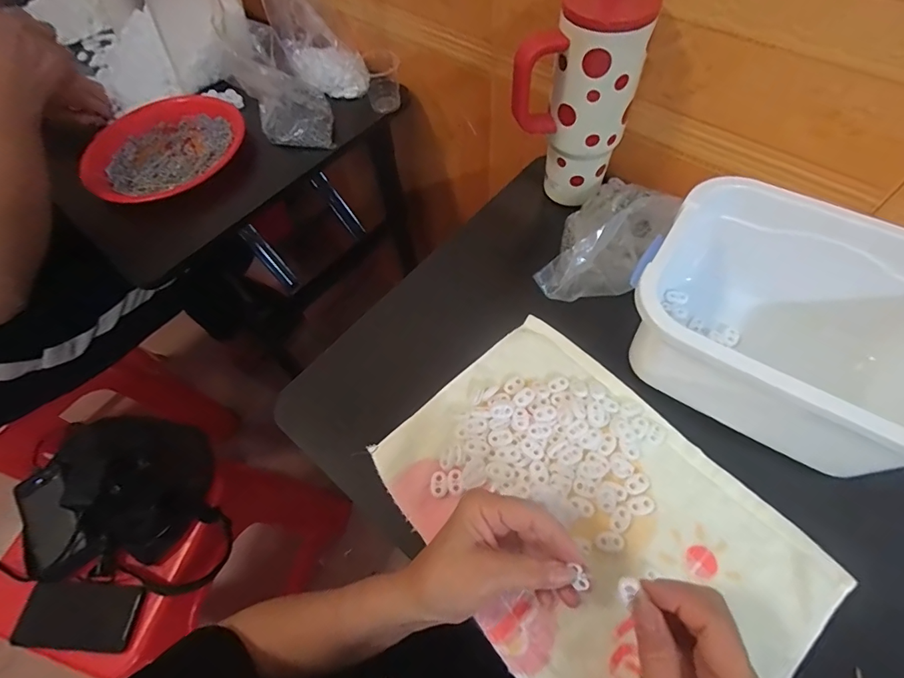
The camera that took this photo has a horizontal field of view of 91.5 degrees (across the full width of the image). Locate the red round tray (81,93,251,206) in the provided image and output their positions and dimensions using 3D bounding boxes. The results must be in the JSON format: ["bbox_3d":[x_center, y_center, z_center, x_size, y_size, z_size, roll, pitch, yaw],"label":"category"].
[{"bbox_3d":[-0.446,-0.307,0.683,0.226,0.032,0.255,-31,62,-12],"label":"red round tray"}]

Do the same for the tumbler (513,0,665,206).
[{"bbox_3d":[0.129,-0.242,0.472,0.115,0.215,0.083,14,62,12],"label":"tumbler"}]

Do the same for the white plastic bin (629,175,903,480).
[{"bbox_3d":[0.287,-0.007,0.376,0.243,0.113,0.170,29,66,19],"label":"white plastic bin"}]

